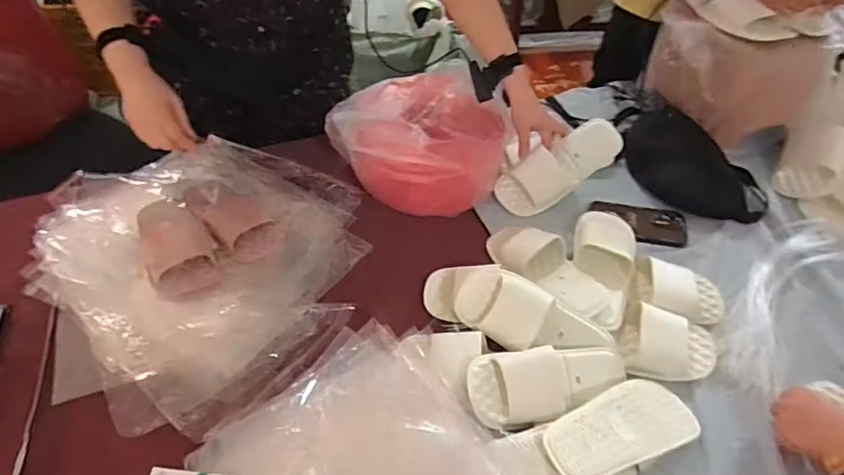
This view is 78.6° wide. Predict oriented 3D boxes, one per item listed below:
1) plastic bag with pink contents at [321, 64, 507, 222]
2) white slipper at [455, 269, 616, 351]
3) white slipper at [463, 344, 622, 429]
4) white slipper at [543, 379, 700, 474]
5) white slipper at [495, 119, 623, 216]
[{"bbox_3d":[-0.007,-0.172,0.921,0.263,0.166,0.241,30,55,23],"label":"plastic bag with pink contents"},{"bbox_3d":[0.152,0.117,0.737,0.236,0.062,0.091,18,51,14],"label":"white slipper"},{"bbox_3d":[0.173,0.194,0.684,0.229,0.062,0.096,-9,50,-9],"label":"white slipper"},{"bbox_3d":[0.252,0.241,0.654,0.217,0.050,0.096,-19,52,-16],"label":"white slipper"},{"bbox_3d":[0.247,-0.128,0.935,0.233,0.064,0.081,-33,54,2],"label":"white slipper"}]

